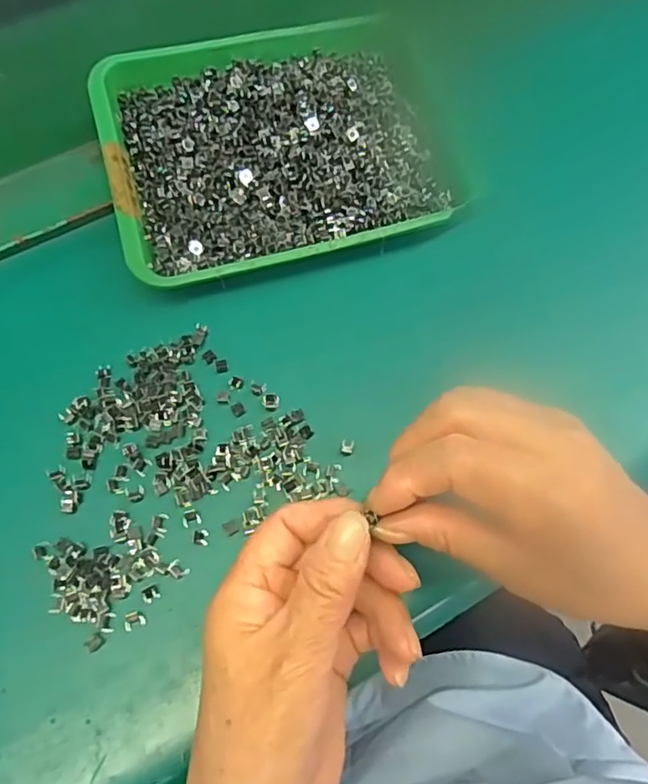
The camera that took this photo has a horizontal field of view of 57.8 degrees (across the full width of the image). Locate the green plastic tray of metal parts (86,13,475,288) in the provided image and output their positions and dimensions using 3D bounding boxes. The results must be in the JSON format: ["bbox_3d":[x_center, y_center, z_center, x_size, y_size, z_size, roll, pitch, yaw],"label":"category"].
[{"bbox_3d":[-0.028,-0.156,0.368,0.207,0.025,0.170,-15,70,-7],"label":"green plastic tray of metal parts"}]

